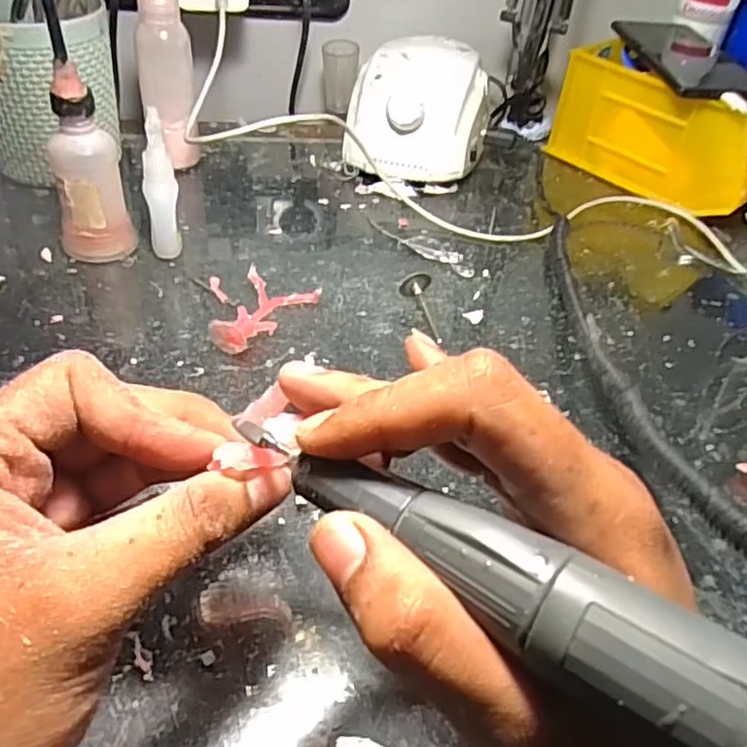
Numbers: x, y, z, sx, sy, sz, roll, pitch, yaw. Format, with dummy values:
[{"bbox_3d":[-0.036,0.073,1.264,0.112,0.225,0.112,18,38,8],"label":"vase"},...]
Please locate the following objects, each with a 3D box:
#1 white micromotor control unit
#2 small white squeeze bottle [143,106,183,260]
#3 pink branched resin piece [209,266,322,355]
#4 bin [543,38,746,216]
[{"bbox_3d":[0.039,-0.209,0.533,0.106,0.079,0.123,11,43,3],"label":"white micromotor control unit"},{"bbox_3d":[-0.126,-0.110,0.396,0.018,0.087,0.017,-30,55,-34],"label":"small white squeeze bottle"},{"bbox_3d":[-0.061,-0.037,0.378,0.063,0.017,0.067,-3,44,-12],"label":"pink branched resin piece"},{"bbox_3d":[0.247,-0.202,0.549,0.170,0.086,0.097,37,50,28],"label":"bin"}]

